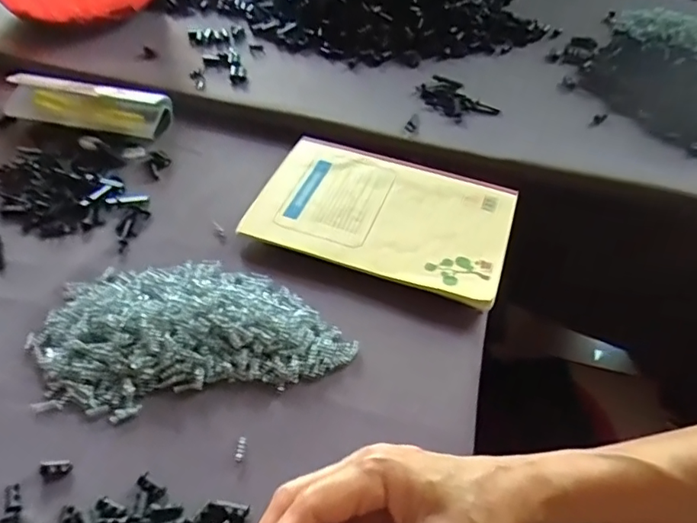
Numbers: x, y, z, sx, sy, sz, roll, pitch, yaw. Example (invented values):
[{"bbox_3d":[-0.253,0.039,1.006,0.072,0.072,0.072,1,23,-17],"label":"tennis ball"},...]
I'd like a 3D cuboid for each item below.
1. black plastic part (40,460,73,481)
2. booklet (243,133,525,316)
[{"bbox_3d":[-0.168,0.118,0.309,0.019,0.004,0.012,2,49,-1],"label":"black plastic part"},{"bbox_3d":[0.029,-0.043,0.455,0.205,0.010,0.140,17,50,12],"label":"booklet"}]

